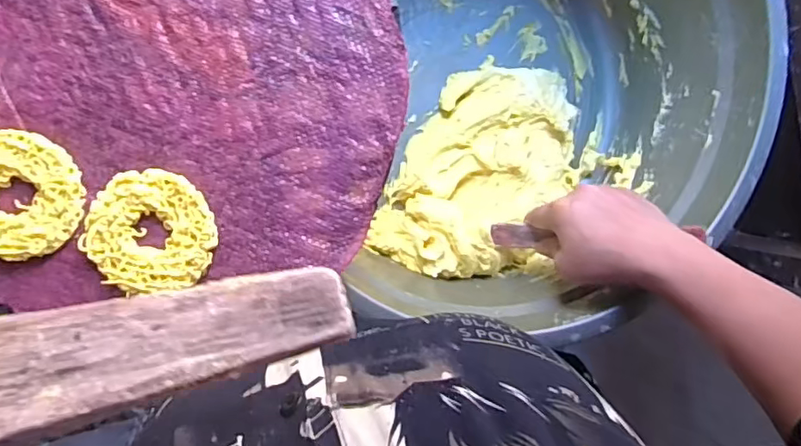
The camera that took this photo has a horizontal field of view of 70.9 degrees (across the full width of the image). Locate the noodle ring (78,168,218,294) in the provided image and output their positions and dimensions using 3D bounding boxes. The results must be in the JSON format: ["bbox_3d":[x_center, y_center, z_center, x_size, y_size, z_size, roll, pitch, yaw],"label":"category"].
[{"bbox_3d":[-0.160,0.006,0.361,0.077,0.006,0.077,-1,96,-7],"label":"noodle ring"}]

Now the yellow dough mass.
[{"bbox_3d":[0.087,-0.047,0.536,0.152,0.070,0.224,27,92,-9],"label":"yellow dough mass"}]

